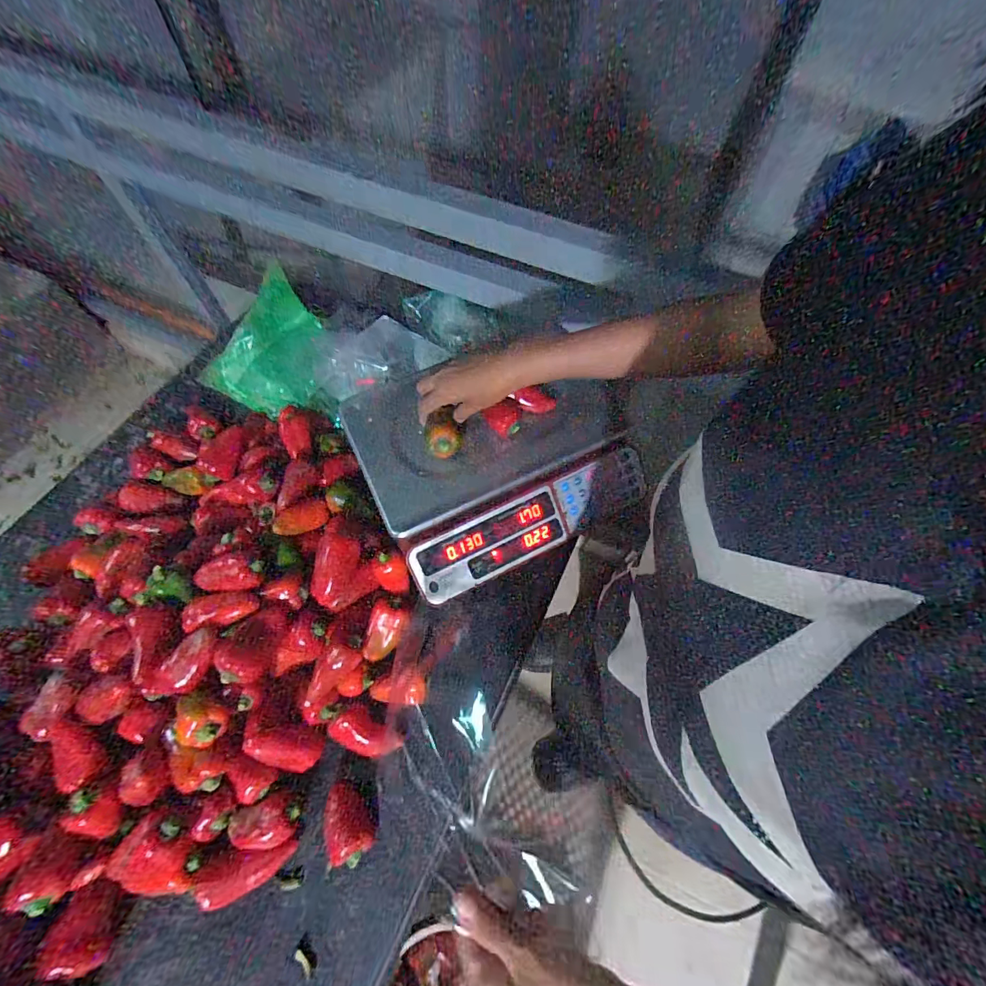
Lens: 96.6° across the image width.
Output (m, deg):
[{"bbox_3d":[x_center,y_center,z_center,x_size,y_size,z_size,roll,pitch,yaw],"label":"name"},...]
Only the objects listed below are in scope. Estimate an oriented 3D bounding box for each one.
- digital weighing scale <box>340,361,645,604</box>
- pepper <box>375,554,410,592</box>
[{"bbox_3d":[0.001,-0.059,0.613,0.343,0.104,0.288,-24,66,-13],"label":"digital weighing scale"},{"bbox_3d":[-0.131,0.103,0.567,0.043,0.034,0.041,-2,63,-2],"label":"pepper"}]

